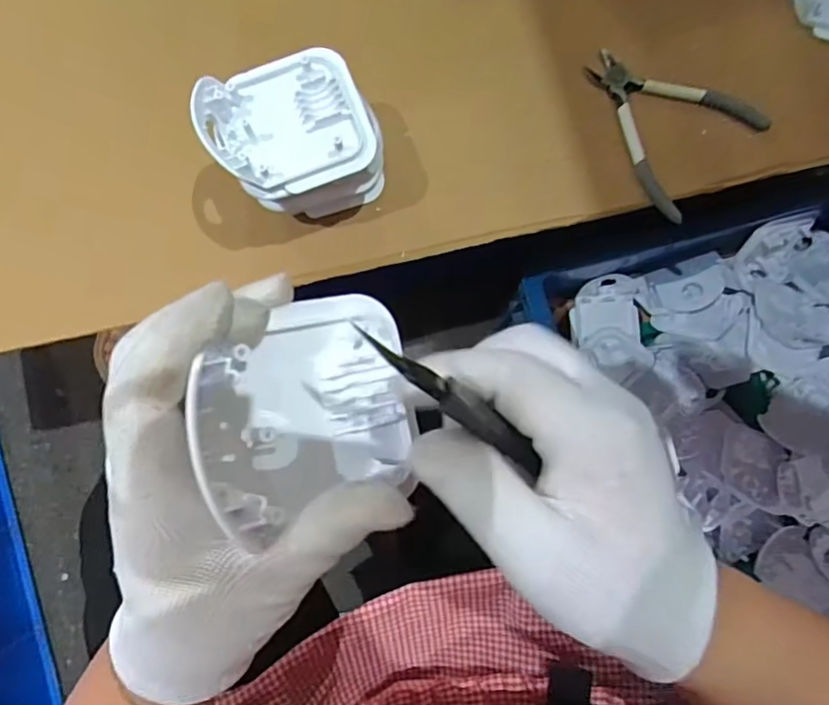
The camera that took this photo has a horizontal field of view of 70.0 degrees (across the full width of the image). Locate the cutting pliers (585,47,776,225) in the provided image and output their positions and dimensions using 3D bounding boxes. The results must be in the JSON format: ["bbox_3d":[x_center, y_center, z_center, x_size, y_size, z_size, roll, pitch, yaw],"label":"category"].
[{"bbox_3d":[0.197,-0.190,0.470,0.103,0.016,0.135,-43,86,-6],"label":"cutting pliers"}]

